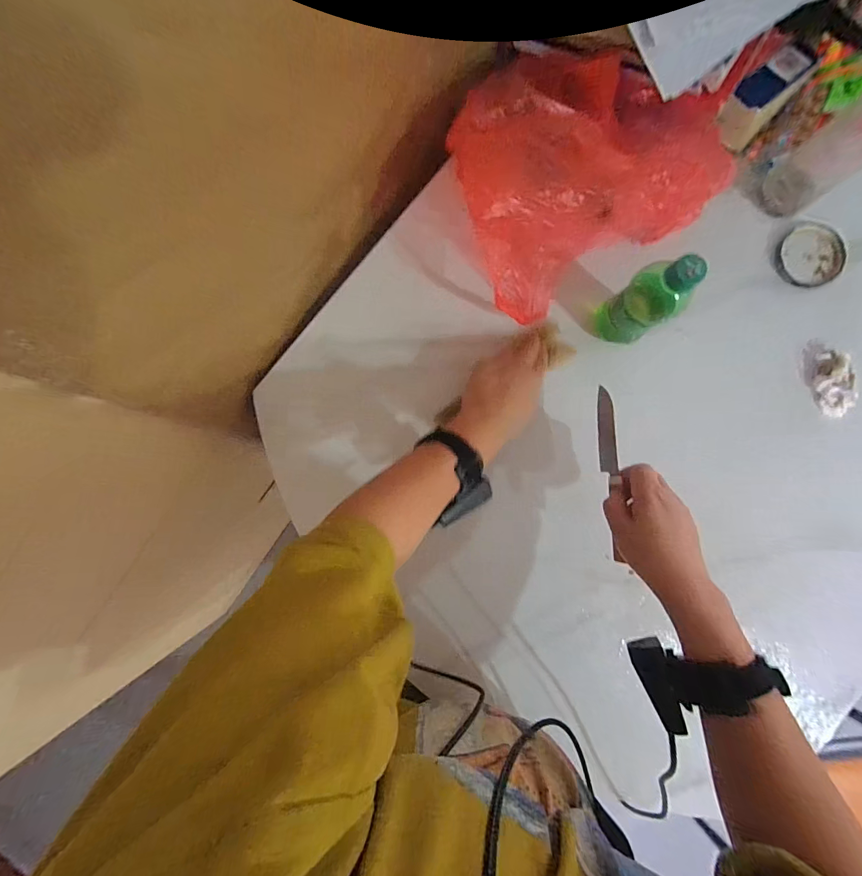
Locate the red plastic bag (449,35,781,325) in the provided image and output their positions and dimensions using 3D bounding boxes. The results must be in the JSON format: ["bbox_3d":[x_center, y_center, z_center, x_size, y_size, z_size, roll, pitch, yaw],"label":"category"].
[{"bbox_3d":[0.210,-0.289,0.451,0.340,0.138,0.231,-12,89,0],"label":"red plastic bag"}]

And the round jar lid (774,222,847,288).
[{"bbox_3d":[0.502,-0.242,0.517,0.092,0.017,0.080,-33,89,-1],"label":"round jar lid"}]

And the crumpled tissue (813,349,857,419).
[{"bbox_3d":[0.513,-0.068,0.497,0.029,0.033,0.082,-11,89,0],"label":"crumpled tissue"}]

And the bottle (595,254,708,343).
[{"bbox_3d":[0.241,-0.152,0.432,0.048,0.150,0.058,-32,89,-1],"label":"bottle"}]

